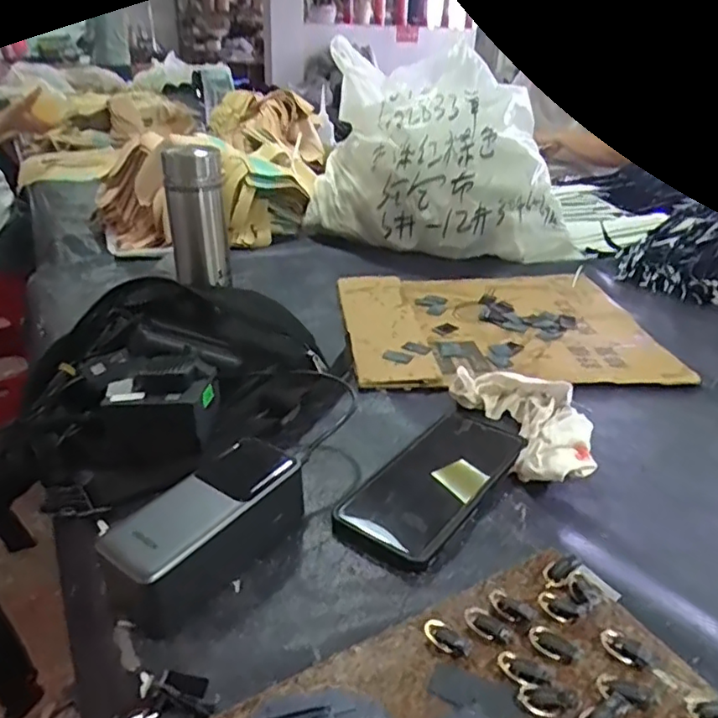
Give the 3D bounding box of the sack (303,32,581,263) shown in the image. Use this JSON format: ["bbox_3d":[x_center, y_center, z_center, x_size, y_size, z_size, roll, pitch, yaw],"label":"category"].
[{"bbox_3d":[0.122,-0.303,0.921,0.386,0.258,0.186,7,30,10],"label":"sack"}]

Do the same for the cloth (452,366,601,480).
[{"bbox_3d":[0.143,0.050,0.501,0.075,0.046,0.140,-10,31,-20],"label":"cloth"}]

